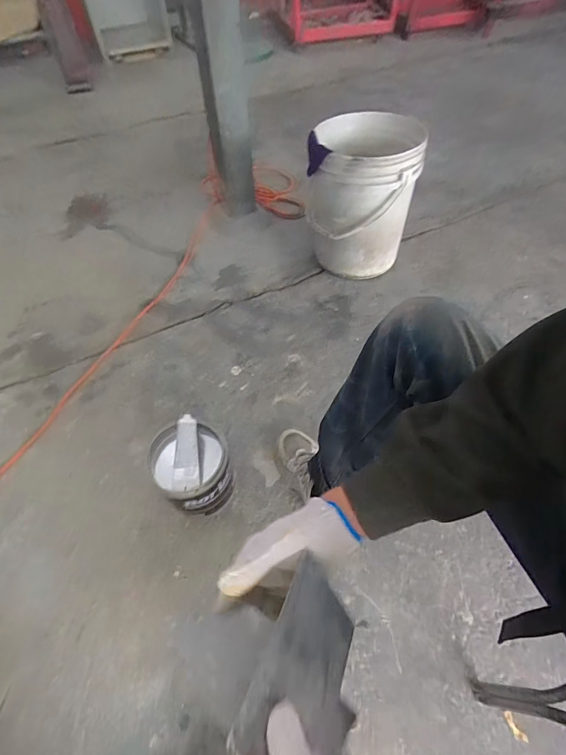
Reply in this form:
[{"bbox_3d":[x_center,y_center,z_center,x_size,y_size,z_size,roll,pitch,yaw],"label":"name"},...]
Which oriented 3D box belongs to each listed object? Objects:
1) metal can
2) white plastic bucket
[{"bbox_3d":[-0.176,0.188,0.777,0.145,0.186,0.156,0,56,0],"label":"metal can"},{"bbox_3d":[0.226,-0.532,1.157,0.287,0.366,0.307,0,57,0],"label":"white plastic bucket"}]

